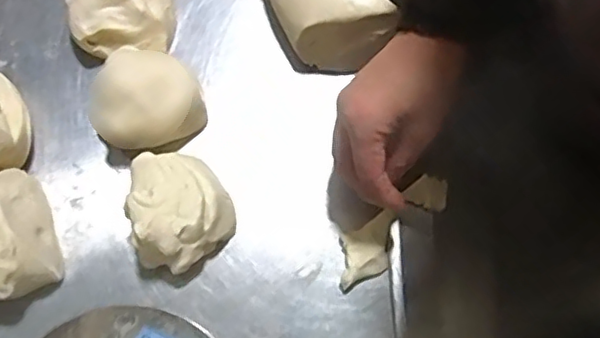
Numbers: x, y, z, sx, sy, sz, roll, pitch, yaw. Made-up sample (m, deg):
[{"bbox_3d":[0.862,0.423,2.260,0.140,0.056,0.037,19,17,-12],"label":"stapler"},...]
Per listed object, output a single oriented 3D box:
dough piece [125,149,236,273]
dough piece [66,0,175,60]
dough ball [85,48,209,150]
[{"bbox_3d":[-0.092,0.031,0.493,0.077,0.059,0.095,-8,74,-1],"label":"dough piece"},{"bbox_3d":[-0.158,-0.146,0.551,0.086,0.043,0.084,-12,74,-2],"label":"dough piece"},{"bbox_3d":[-0.132,-0.057,0.521,0.083,0.057,0.083,0,74,1],"label":"dough ball"}]

